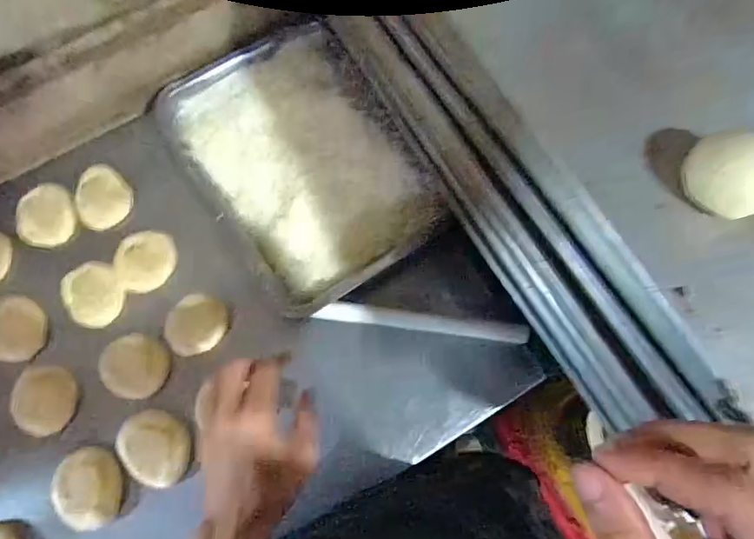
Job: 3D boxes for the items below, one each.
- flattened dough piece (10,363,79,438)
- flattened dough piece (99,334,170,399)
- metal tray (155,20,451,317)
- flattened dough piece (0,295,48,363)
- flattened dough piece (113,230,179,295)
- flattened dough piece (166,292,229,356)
[{"bbox_3d":[-0.379,0.149,0.575,0.067,0.012,0.074,4,75,0],"label":"flattened dough piece"},{"bbox_3d":[-0.275,0.108,0.575,0.066,0.019,0.070,0,75,-1],"label":"flattened dough piece"},{"bbox_3d":[-0.095,-0.140,0.627,0.242,0.047,0.346,-33,79,-9],"label":"metal tray"},{"bbox_3d":[-0.426,0.069,0.593,0.063,0.013,0.078,-26,78,-8],"label":"flattened dough piece"},{"bbox_3d":[-0.282,-0.011,0.610,0.067,0.008,0.074,27,76,5],"label":"flattened dough piece"},{"bbox_3d":[-0.211,0.065,0.588,0.061,0.011,0.070,31,77,6],"label":"flattened dough piece"}]

